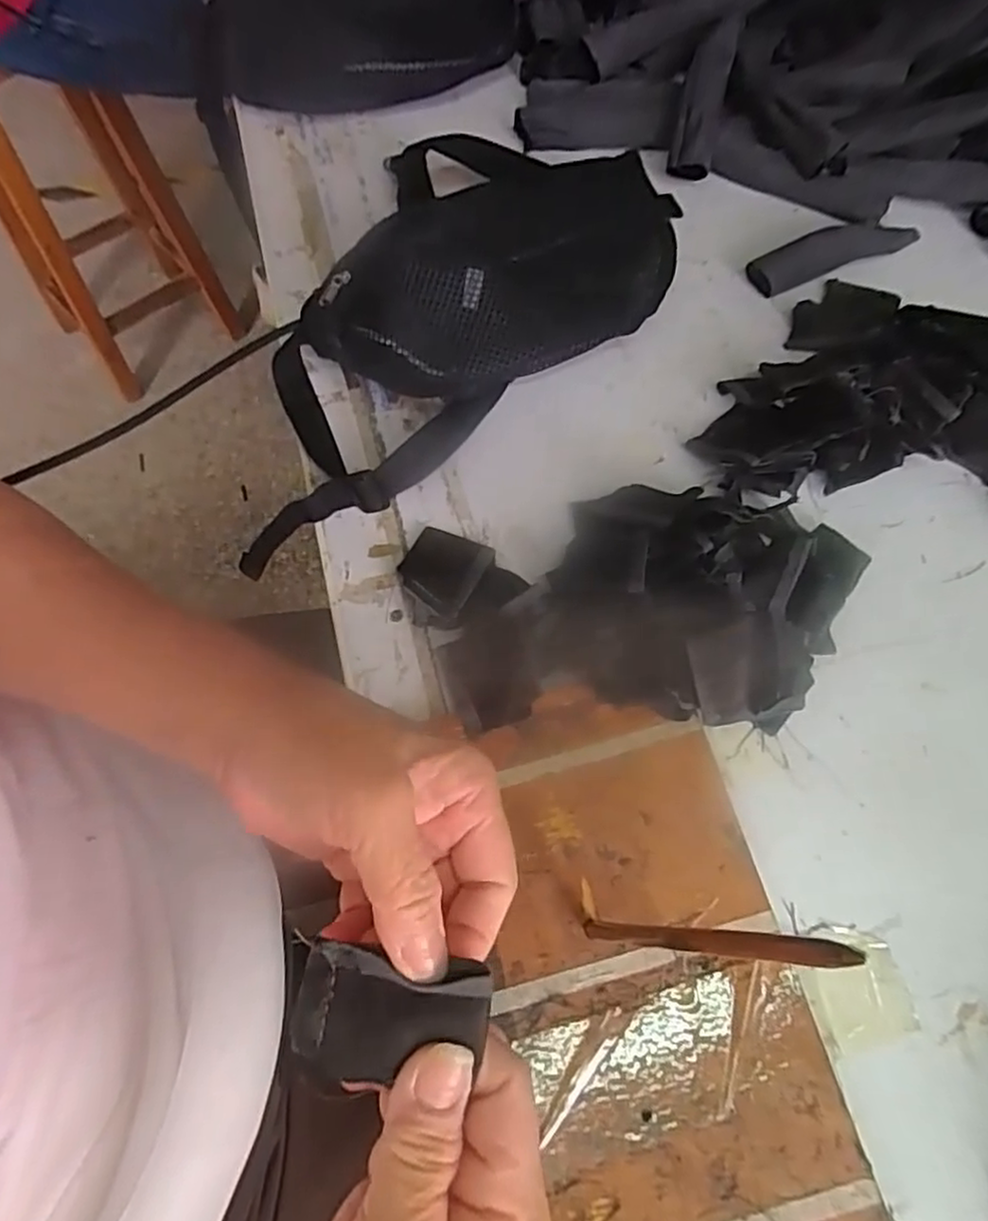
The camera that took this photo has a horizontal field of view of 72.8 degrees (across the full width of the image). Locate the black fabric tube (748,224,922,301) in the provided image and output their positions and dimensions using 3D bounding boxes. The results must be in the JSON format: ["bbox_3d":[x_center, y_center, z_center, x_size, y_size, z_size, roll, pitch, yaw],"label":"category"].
[{"bbox_3d":[0.257,-0.274,0.505,0.141,0.018,0.027,-23,70,-11],"label":"black fabric tube"}]

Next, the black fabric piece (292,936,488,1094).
[{"bbox_3d":[-0.030,0.118,0.193,0.057,0.017,0.039,0,67,1],"label":"black fabric piece"}]

